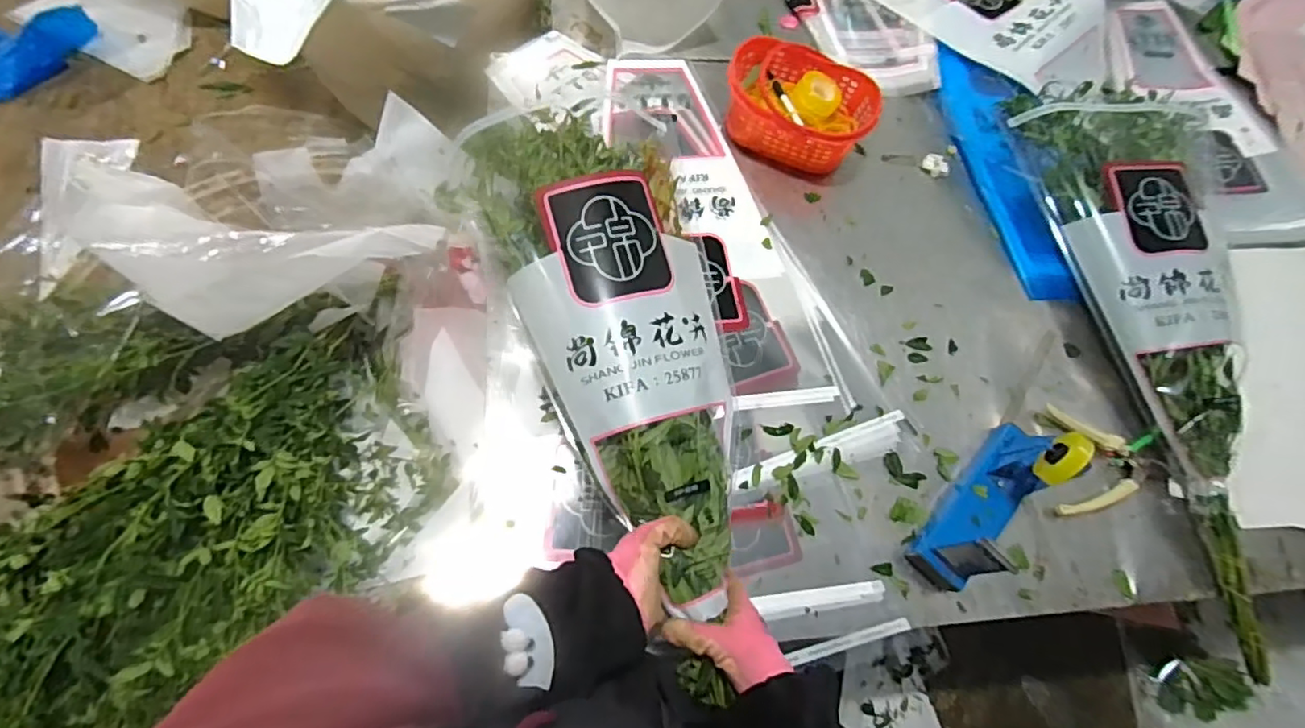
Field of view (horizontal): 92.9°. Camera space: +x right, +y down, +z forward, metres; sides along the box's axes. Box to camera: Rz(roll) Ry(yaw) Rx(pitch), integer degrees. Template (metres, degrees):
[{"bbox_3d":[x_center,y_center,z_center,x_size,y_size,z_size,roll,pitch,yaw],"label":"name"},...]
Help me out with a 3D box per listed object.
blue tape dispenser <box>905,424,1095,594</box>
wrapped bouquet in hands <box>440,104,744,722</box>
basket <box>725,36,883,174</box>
[{"bbox_3d":[0.379,0.146,0.659,0.064,0.131,0.199,41,70,8],"label":"blue tape dispenser"},{"bbox_3d":[-0.020,-0.027,0.634,0.221,0.102,0.566,-19,74,-9],"label":"wrapped bouquet in hands"},{"bbox_3d":[0.194,-0.346,0.844,0.198,0.094,0.145,28,69,3],"label":"basket"}]

